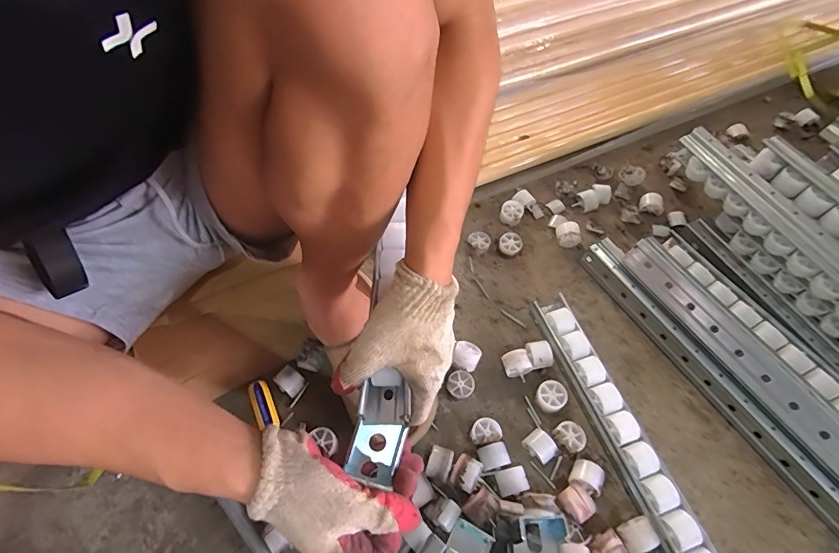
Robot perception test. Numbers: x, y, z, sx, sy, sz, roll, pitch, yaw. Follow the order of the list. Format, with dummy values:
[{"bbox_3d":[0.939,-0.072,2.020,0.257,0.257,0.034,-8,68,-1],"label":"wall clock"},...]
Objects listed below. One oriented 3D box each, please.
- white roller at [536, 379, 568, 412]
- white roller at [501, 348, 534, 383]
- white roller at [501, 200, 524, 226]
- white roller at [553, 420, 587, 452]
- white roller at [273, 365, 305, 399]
[{"bbox_3d":[0.165,0.151,0.527,0.035,0.023,0.036,0,60,0],"label":"white roller"},{"bbox_3d":[0.126,0.118,0.546,0.034,0.030,0.038,-17,61,-10],"label":"white roller"},{"bbox_3d":[0.149,-0.101,0.681,0.034,0.028,0.039,21,62,11],"label":"white roller"},{"bbox_3d":[0.179,0.193,0.503,0.029,0.023,0.035,-34,66,-19],"label":"white roller"},{"bbox_3d":[-0.162,0.133,0.528,0.030,0.030,0.028,35,65,18],"label":"white roller"}]

